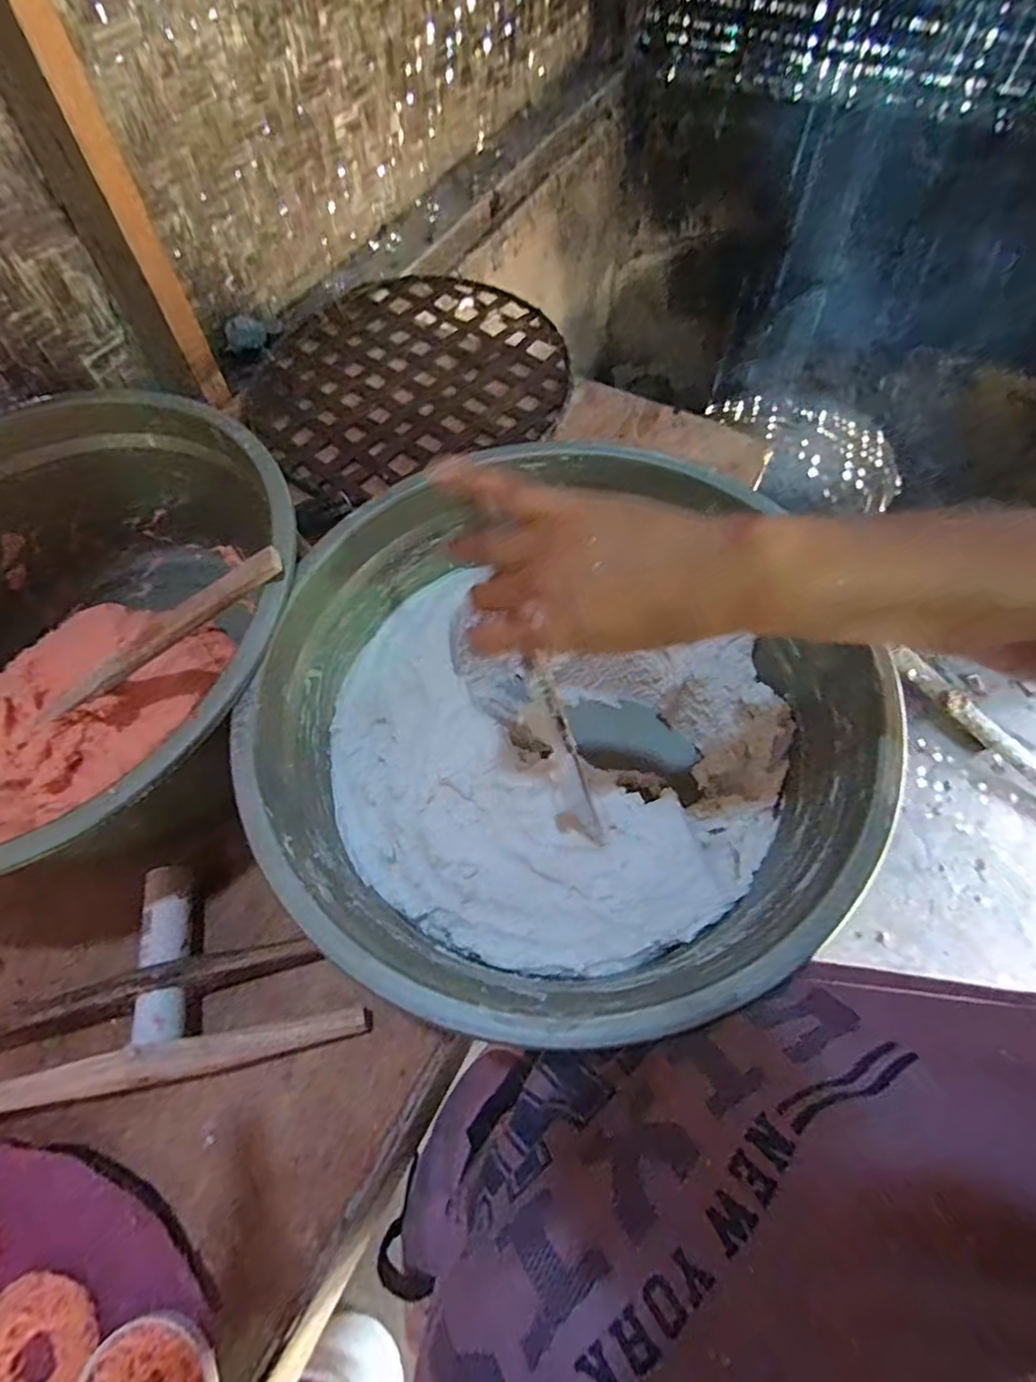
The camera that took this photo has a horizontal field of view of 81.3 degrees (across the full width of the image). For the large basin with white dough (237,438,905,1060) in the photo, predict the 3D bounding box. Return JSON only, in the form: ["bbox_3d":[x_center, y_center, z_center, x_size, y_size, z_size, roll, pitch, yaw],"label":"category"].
[{"bbox_3d":[0.023,0.033,0.449,0.378,0.161,0.382,-1,63,1],"label":"large basin with white dough"}]

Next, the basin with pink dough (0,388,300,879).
[{"bbox_3d":[-0.385,-0.052,0.519,0.373,0.182,0.397,-1,63,1],"label":"basin with pink dough"}]

